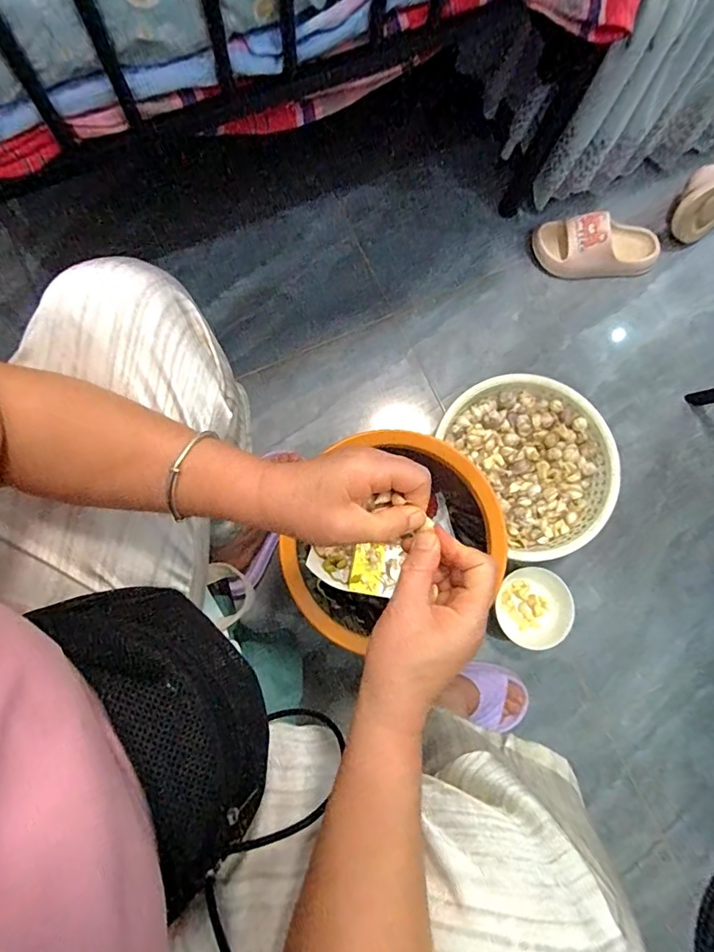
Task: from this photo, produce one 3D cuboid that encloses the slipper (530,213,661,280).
[{"bbox_3d":[0.451,-0.428,0.908,0.233,0.074,0.093,1,78,-1],"label":"slipper"}]

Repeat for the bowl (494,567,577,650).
[{"bbox_3d":[0.288,0.212,0.787,0.104,0.051,0.128,27,79,4],"label":"bowl"}]

